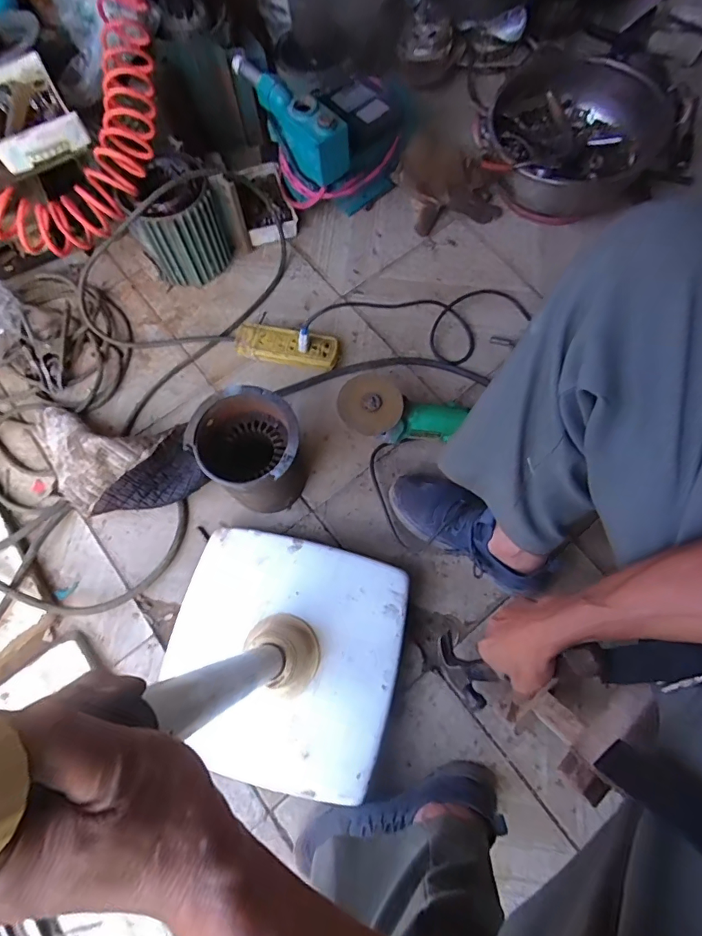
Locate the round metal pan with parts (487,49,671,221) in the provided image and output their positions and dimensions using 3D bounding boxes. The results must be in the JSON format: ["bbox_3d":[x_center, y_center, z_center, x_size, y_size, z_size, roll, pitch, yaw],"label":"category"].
[{"bbox_3d":[0.451,-0.676,0.905,0.331,0.128,0.433,28,76,7],"label":"round metal pan with parts"}]

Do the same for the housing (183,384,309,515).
[{"bbox_3d":[-0.140,-0.016,0.687,0.146,0.192,0.134,34,77,9],"label":"housing"}]

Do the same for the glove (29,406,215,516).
[{"bbox_3d":[-0.385,-0.009,0.745,0.318,0.079,0.168,7,74,2],"label":"glove"}]

